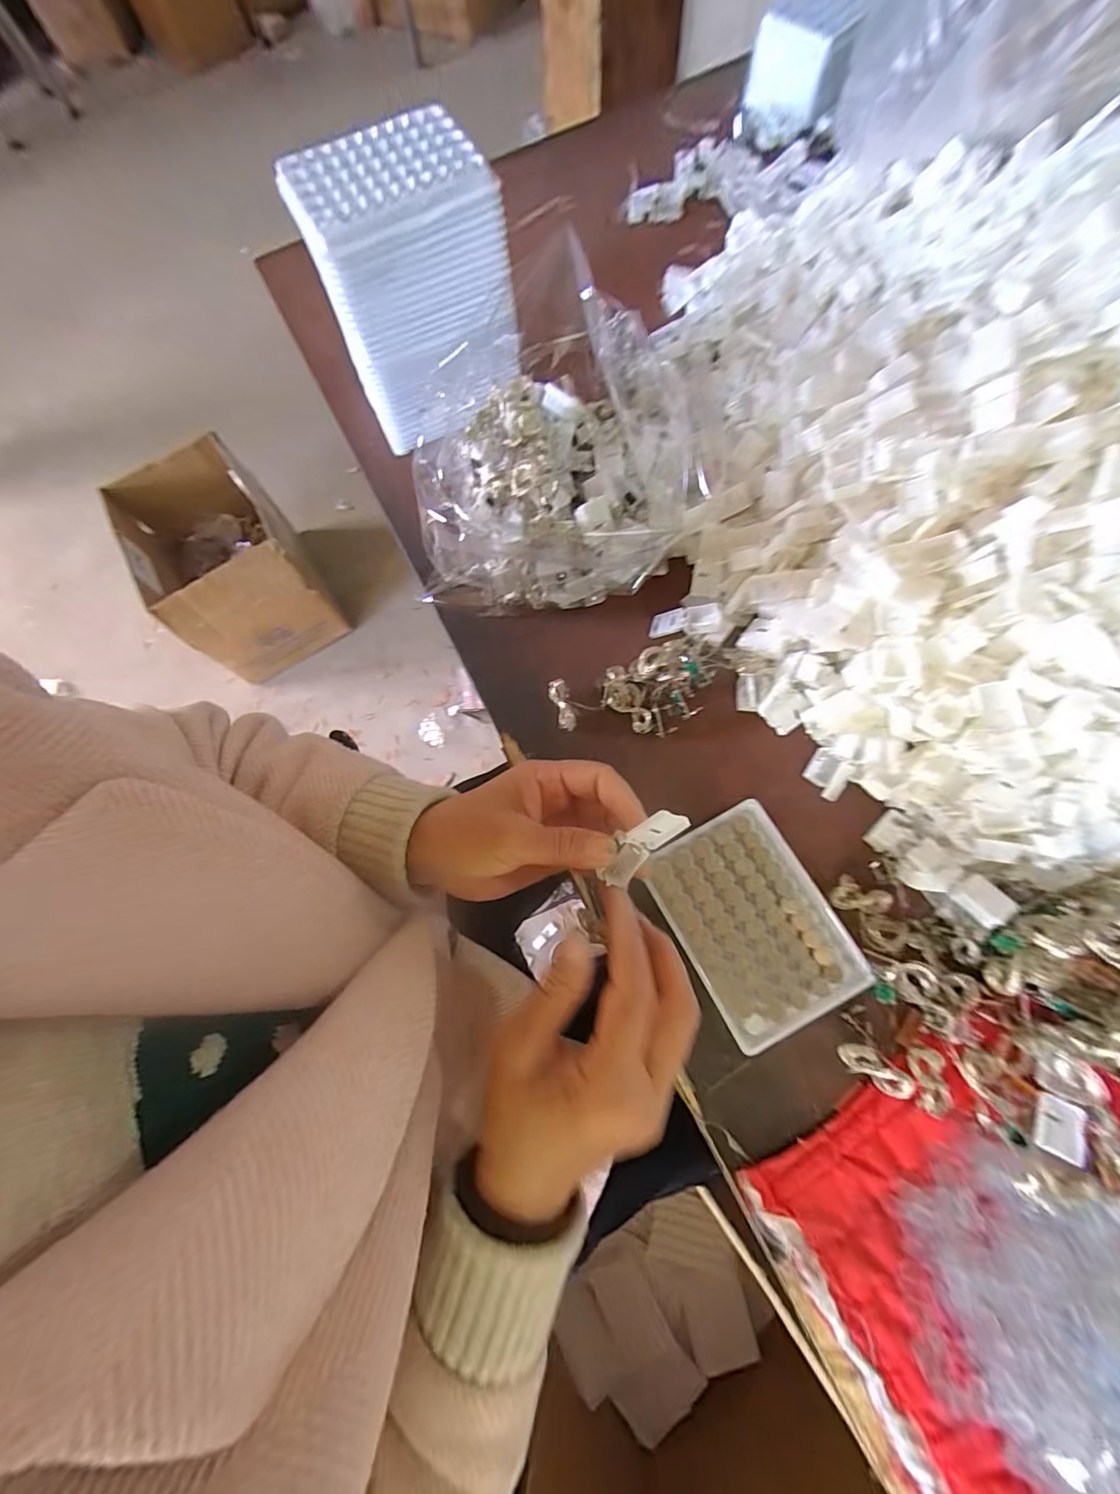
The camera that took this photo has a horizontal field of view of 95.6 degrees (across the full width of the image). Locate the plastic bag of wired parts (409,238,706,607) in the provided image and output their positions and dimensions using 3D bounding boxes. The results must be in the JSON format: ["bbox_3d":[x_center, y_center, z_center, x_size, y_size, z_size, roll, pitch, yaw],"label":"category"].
[{"bbox_3d":[-0.009,-0.215,0.384,0.196,0.121,0.194,-1,73,4],"label":"plastic bag of wired parts"}]

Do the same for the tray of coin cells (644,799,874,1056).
[{"bbox_3d":[0.123,0.111,0.328,0.095,0.010,0.131,-29,73,-5],"label":"tray of coin cells"}]

